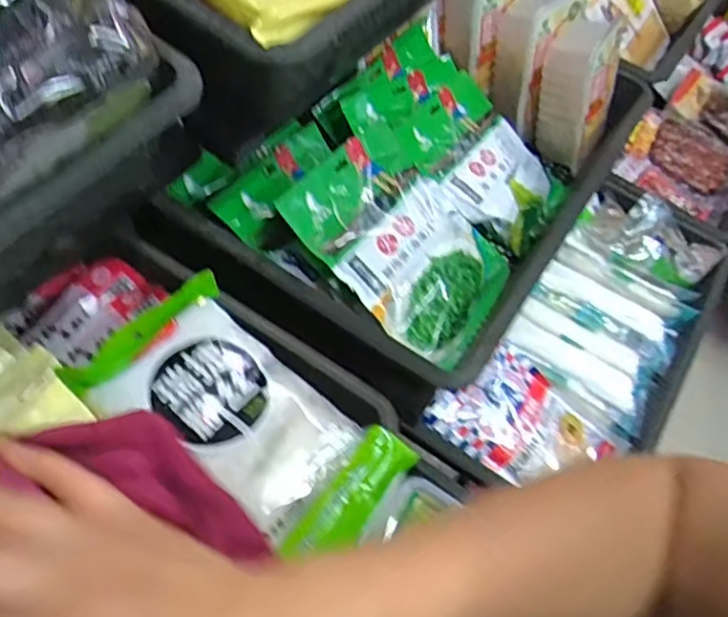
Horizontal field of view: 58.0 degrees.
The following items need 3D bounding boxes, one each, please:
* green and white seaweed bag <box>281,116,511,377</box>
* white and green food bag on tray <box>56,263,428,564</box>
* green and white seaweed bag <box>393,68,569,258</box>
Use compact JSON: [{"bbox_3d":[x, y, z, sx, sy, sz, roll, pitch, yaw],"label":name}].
[{"bbox_3d":[0.047,-0.070,0.675,0.231,0.034,0.182,47,59,-9],"label":"green and white seaweed bag"},{"bbox_3d":[-0.094,0.084,0.532,0.256,0.034,0.135,36,58,6],"label":"white and green food bag on tray"},{"bbox_3d":[0.156,-0.187,0.824,0.214,0.029,0.174,43,56,-5],"label":"green and white seaweed bag"}]

